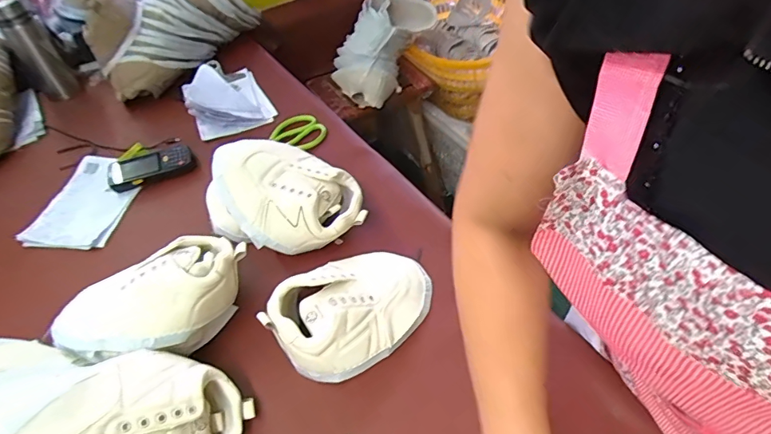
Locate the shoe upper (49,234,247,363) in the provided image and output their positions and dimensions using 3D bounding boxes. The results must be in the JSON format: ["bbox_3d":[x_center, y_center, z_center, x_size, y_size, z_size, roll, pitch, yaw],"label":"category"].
[{"bbox_3d":[-0.282,0.115,0.588,0.234,0.108,0.144,-24,49,-17],"label":"shoe upper"}]

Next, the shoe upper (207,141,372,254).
[{"bbox_3d":[-0.153,-0.026,0.700,0.228,0.111,0.153,26,54,27],"label":"shoe upper"}]

